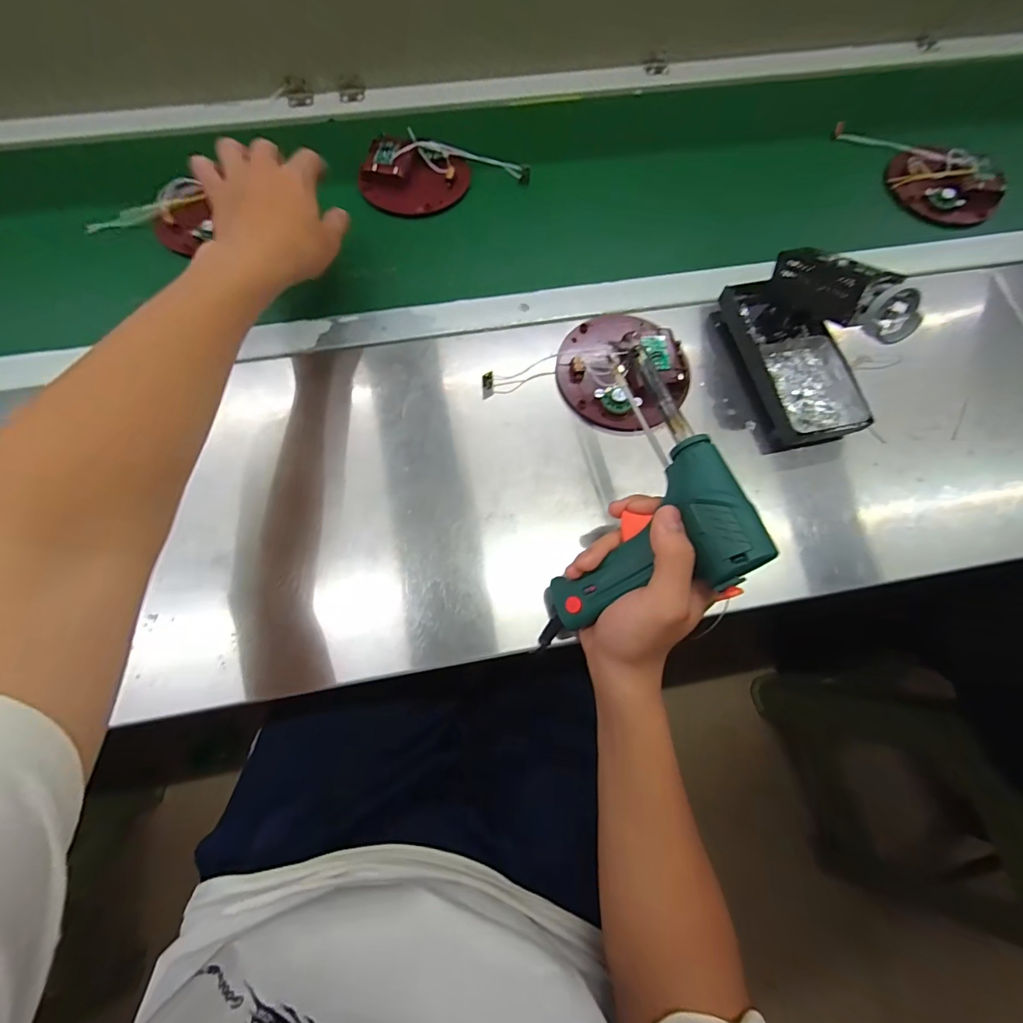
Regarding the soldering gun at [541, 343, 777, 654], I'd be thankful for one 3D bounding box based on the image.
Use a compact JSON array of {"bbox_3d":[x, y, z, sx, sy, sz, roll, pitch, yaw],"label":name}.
[{"bbox_3d":[0.100,0.017,0.297,0.126,0.045,0.209,30,98,45],"label":"soldering gun"}]

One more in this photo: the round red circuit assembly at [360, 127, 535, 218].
[{"bbox_3d":[-0.075,-0.360,0.483,0.170,0.030,0.089,12,71,3],"label":"round red circuit assembly"}]

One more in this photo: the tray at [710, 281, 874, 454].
[{"bbox_3d":[0.256,-0.138,0.414,0.092,0.043,0.168,-11,72,-5],"label":"tray"}]

